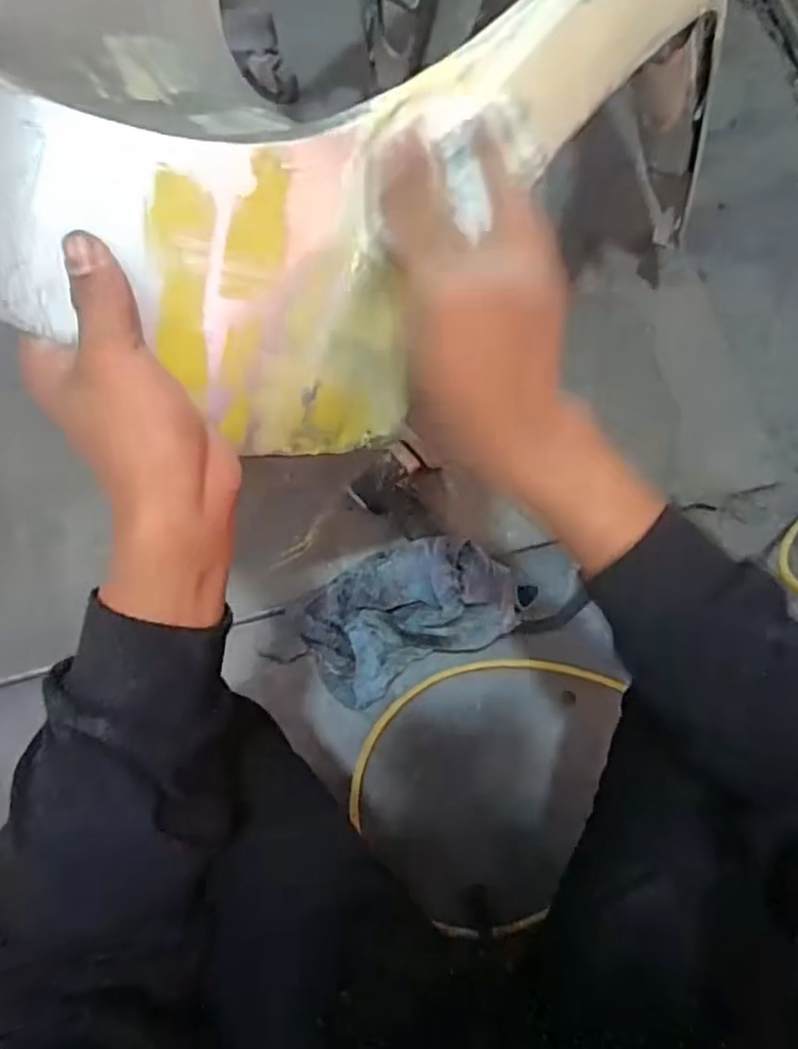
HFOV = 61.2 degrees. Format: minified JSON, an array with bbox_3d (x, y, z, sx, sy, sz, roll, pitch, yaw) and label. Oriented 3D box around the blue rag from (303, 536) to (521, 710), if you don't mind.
[{"bbox_3d":[0.005,0.092,0.691,0.217,0.099,0.130,-26,80,-4],"label":"blue rag"}]

